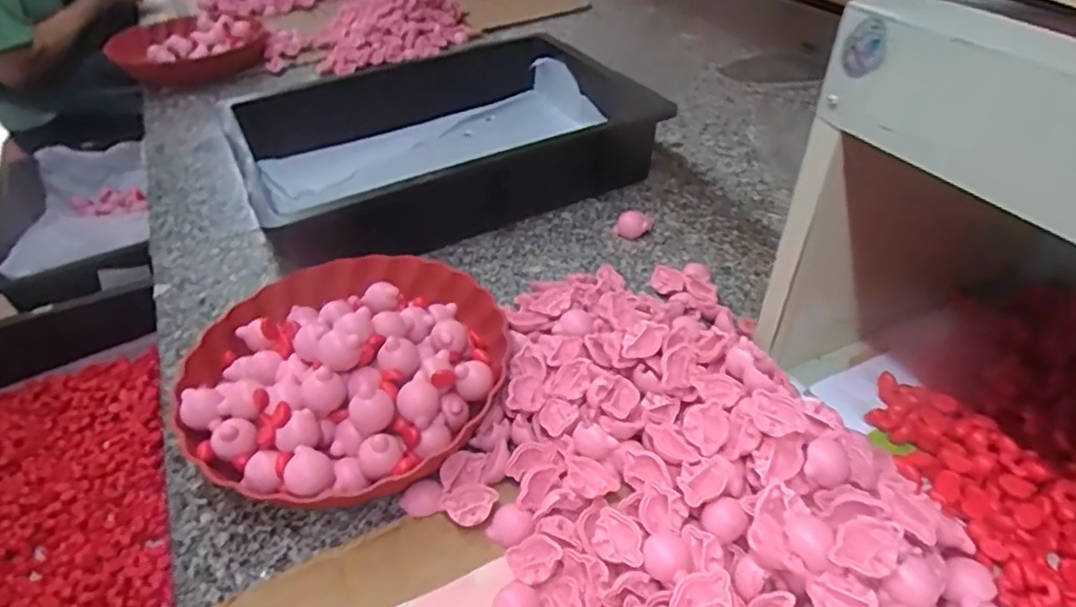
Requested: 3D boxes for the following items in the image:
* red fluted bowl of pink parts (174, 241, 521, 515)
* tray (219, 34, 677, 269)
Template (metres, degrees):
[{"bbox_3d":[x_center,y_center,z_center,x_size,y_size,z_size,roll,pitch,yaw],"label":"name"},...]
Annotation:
[{"bbox_3d":[-0.145,0.036,0.481,0.232,0.069,0.244,-3,40,3],"label":"red fluted bowl of pink parts"},{"bbox_3d":[-0.115,-0.199,0.749,0.430,0.085,0.323,-19,42,-16],"label":"tray"}]

